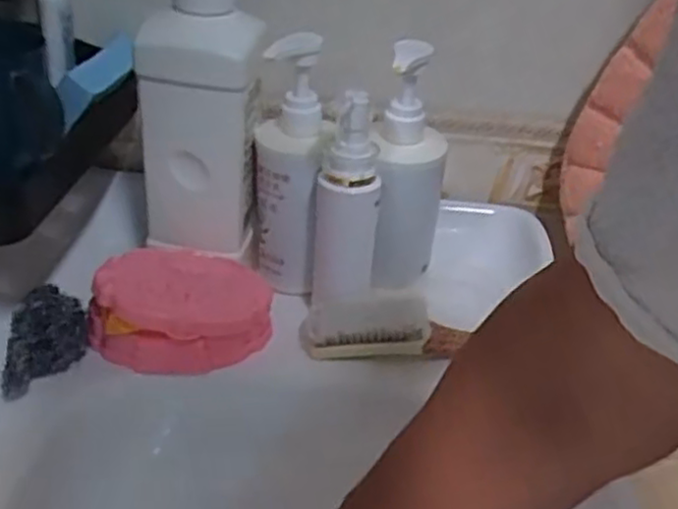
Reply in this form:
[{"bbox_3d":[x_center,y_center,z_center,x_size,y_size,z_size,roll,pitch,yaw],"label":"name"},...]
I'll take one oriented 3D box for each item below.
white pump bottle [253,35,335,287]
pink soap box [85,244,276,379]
[{"bbox_3d":[-0.034,-0.057,0.535,0.055,0.198,0.054,2,32,-5],"label":"white pump bottle"},{"bbox_3d":[-0.109,0.038,0.522,0.120,0.064,0.081,-19,39,-34],"label":"pink soap box"}]

